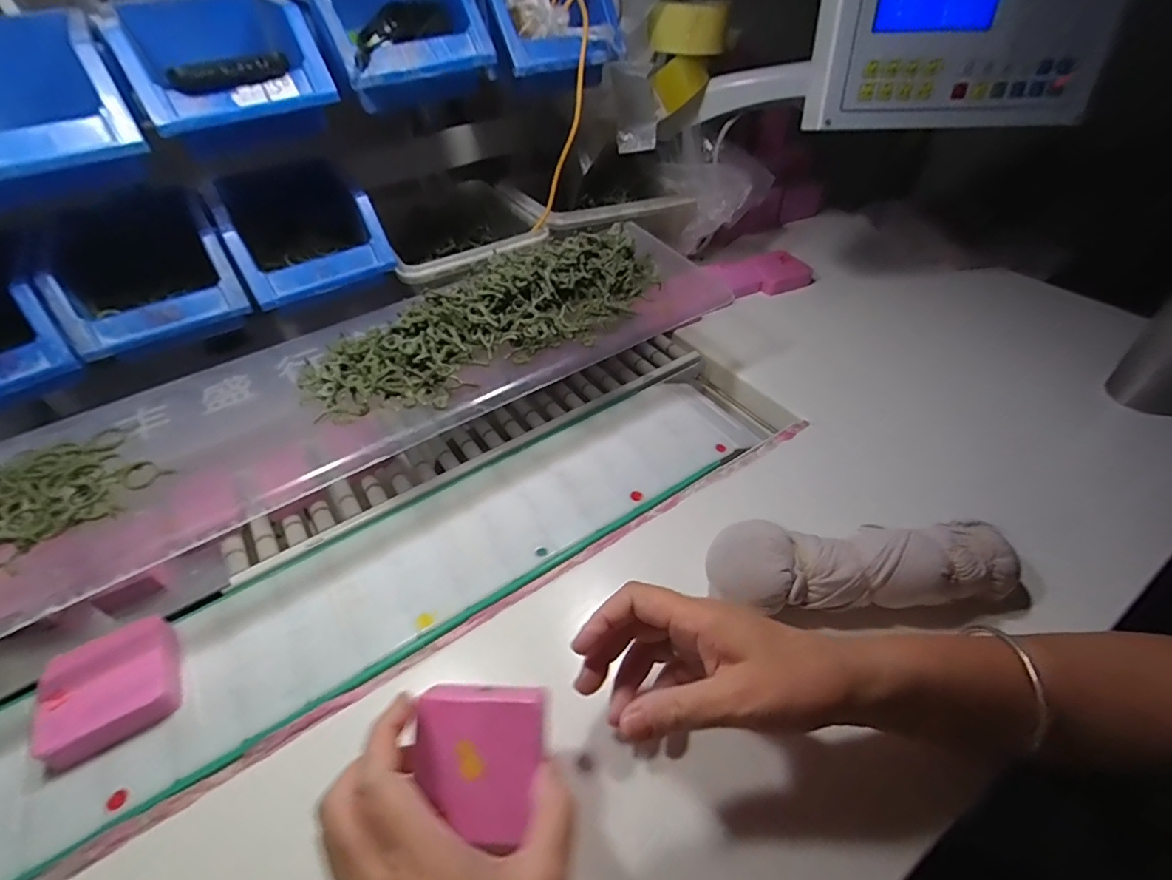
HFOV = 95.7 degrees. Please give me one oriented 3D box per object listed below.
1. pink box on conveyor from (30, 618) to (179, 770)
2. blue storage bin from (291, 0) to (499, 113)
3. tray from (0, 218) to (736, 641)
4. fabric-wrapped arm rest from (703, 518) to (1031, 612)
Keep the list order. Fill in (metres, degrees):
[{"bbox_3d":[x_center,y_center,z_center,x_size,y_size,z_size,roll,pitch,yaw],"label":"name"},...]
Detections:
[{"bbox_3d":[-0.305,0.160,0.343,0.068,0.025,0.072,-27,50,-22],"label":"pink box on conveyor"},{"bbox_3d":[-0.167,-0.353,0.464,0.123,0.069,0.185,-23,48,-18],"label":"blue storage bin"},{"bbox_3d":[-0.161,-0.064,0.420,0.602,0.061,0.173,-26,49,-21],"label":"tray"},{"bbox_3d":[0.195,0.087,0.373,0.218,0.051,0.062,-3,45,0],"label":"fabric-wrapped arm rest"}]

